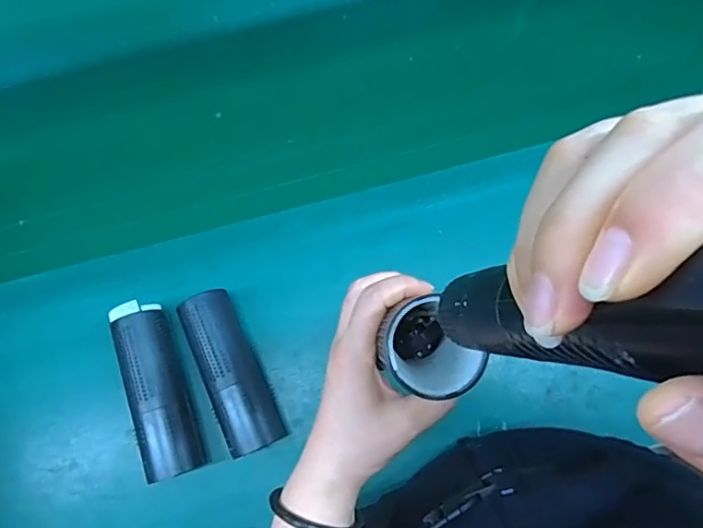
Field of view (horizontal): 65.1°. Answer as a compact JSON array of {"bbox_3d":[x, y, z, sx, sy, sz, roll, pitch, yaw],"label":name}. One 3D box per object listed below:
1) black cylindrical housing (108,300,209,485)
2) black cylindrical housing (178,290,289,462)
[{"bbox_3d":[-0.196,0.124,0.555,0.052,0.044,0.172,-20,77,-4],"label":"black cylindrical housing"},{"bbox_3d":[-0.125,0.110,0.560,0.058,0.052,0.162,-24,78,-5],"label":"black cylindrical housing"}]

